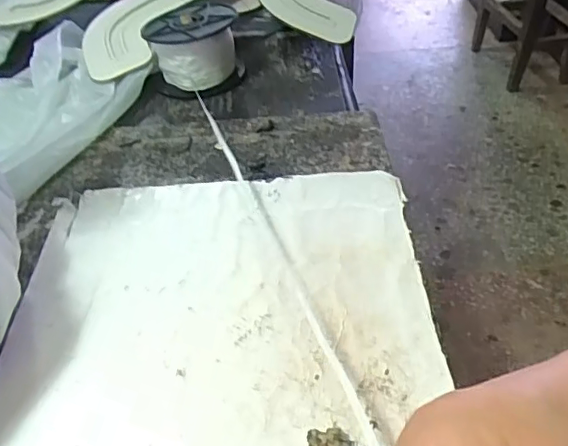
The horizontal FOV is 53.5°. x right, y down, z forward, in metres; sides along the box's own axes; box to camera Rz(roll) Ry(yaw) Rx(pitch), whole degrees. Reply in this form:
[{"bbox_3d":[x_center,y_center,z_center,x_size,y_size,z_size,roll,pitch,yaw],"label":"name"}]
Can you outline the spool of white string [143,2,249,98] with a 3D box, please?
[{"bbox_3d":[-0.090,-0.175,0.560,0.090,0.056,0.093,-8,43,-5],"label":"spool of white string"}]

